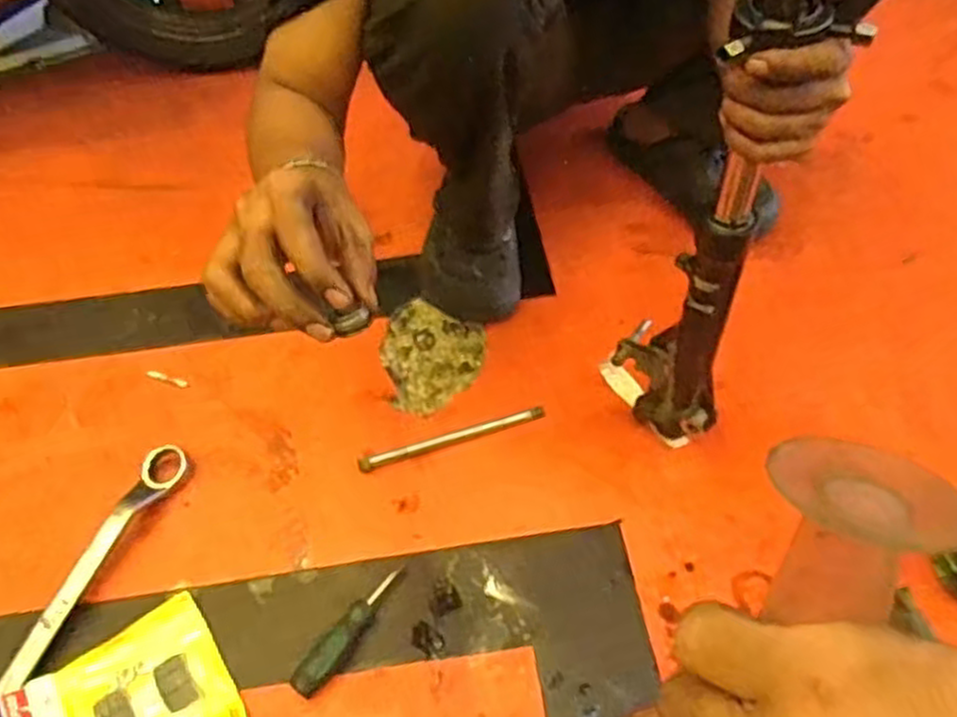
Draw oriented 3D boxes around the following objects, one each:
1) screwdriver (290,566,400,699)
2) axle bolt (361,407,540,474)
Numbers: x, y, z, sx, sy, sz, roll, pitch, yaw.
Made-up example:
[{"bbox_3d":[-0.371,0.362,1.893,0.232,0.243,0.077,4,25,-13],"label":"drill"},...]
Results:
[{"bbox_3d":[-0.110,0.237,0.656,0.024,0.024,0.124,31,59,25],"label":"screwdriver"},{"bbox_3d":[-0.027,0.080,0.781,0.197,0.017,0.018,-17,52,-10],"label":"axle bolt"}]

